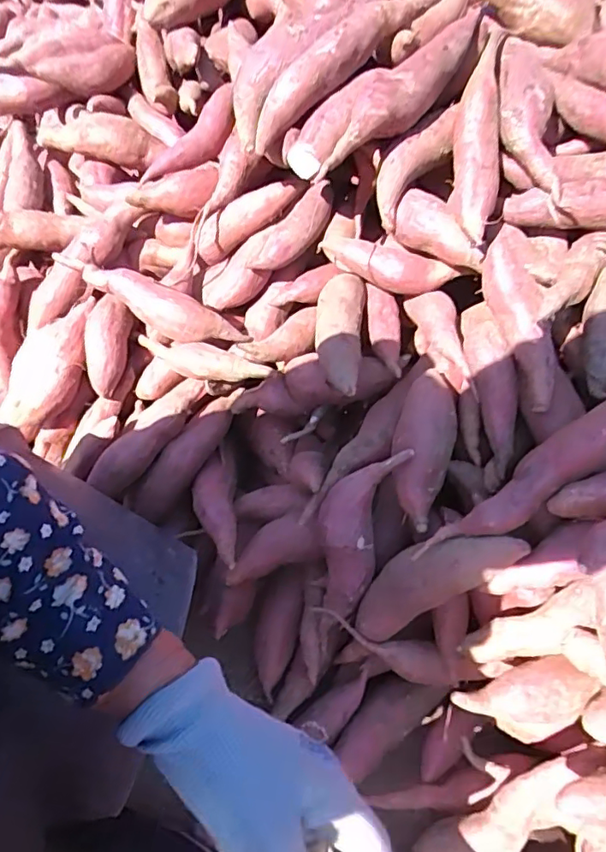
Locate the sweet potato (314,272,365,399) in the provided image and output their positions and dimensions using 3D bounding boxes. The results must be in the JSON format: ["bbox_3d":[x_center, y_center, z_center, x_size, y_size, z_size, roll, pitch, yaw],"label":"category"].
[{"bbox_3d":[0.034,-0.084,0.522,0.043,0.032,0.135,2,62,0],"label":"sweet potato"}]

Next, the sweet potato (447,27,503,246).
[{"bbox_3d":[0.150,-0.246,0.478,0.041,0.034,0.208,6,82,4],"label":"sweet potato"}]

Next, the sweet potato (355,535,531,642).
[{"bbox_3d":[0.093,0.120,0.443,0.049,0.154,0.037,24,39,-31],"label":"sweet potato"}]

